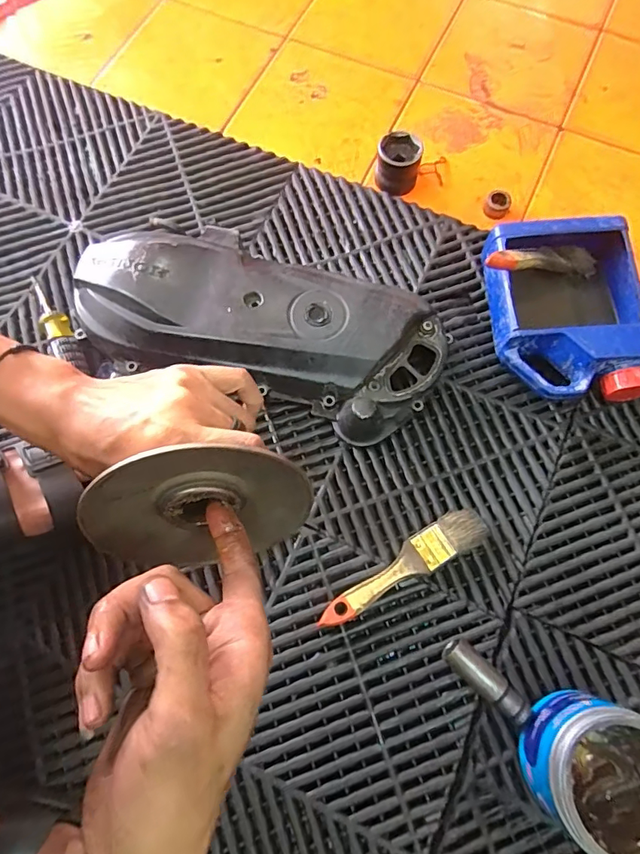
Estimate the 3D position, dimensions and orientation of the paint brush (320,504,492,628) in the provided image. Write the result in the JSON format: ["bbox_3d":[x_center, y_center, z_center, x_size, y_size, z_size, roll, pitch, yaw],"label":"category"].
[{"bbox_3d":[0.077,0.130,0.456,0.173,0.021,0.036,-27,74,-8],"label":"paint brush"}]

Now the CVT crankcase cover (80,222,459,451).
[{"bbox_3d":[-0.063,-0.107,0.501,0.376,0.078,0.163,16,73,5],"label":"CVT crankcase cover"}]

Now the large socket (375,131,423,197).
[{"bbox_3d":[0.093,-0.315,0.582,0.050,0.048,0.047,0,72,0],"label":"large socket"}]

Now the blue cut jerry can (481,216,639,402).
[{"bbox_3d":[0.248,-0.120,0.505,0.162,0.078,0.187,0,72,0],"label":"blue cut jerry can"}]

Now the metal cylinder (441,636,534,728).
[{"bbox_3d":[0.144,0.220,0.424,0.081,0.024,0.025,41,77,12],"label":"metal cylinder"}]

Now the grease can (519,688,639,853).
[{"bbox_3d":[0.220,0.271,0.376,0.105,0.086,0.097,0,72,0],"label":"grease can"}]

